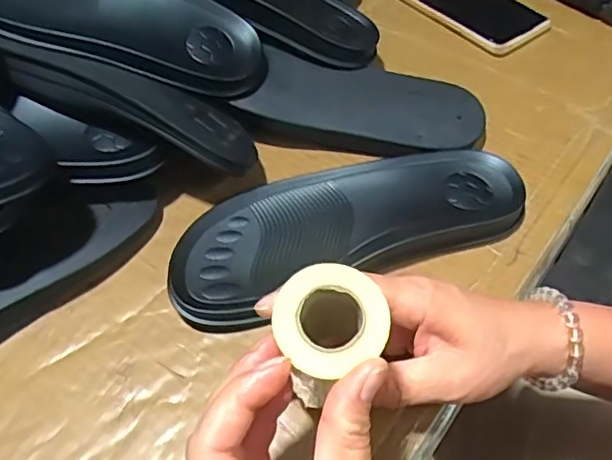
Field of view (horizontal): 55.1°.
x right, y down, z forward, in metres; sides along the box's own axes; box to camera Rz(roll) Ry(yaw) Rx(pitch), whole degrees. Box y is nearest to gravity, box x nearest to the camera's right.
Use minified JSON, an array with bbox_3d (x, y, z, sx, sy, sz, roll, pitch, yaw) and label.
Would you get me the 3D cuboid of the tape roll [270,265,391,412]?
[{"bbox_3d":[0.010,0.038,0.236,0.043,0.013,0.051,-17,55,-11],"label":"tape roll"}]

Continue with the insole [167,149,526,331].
[{"bbox_3d":[0.026,-0.003,0.404,0.240,0.021,0.095,-18,55,-12],"label":"insole"}]

